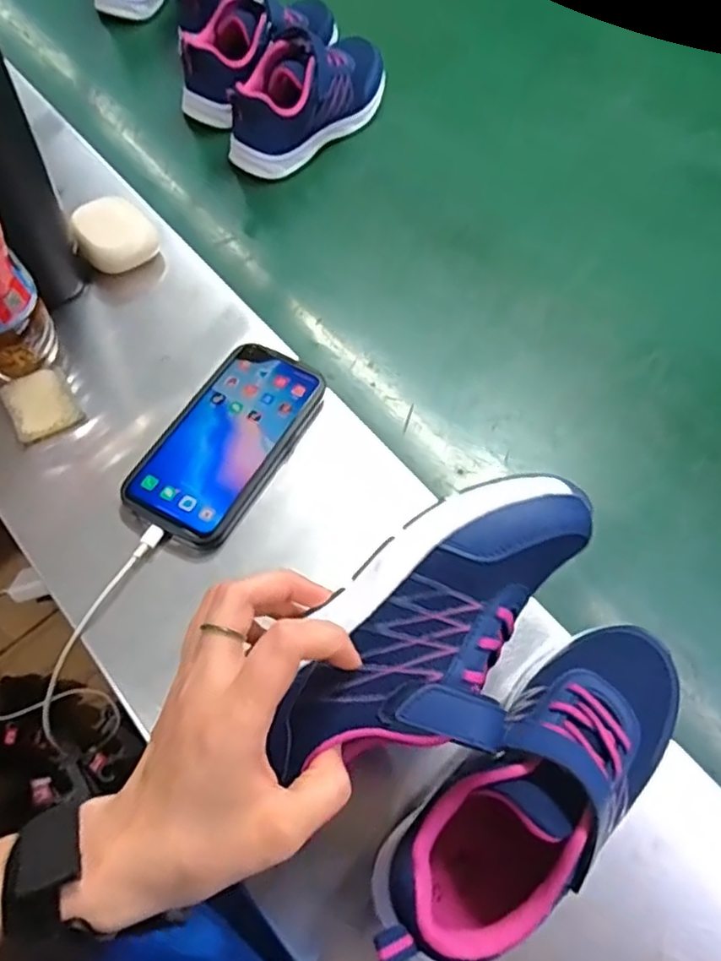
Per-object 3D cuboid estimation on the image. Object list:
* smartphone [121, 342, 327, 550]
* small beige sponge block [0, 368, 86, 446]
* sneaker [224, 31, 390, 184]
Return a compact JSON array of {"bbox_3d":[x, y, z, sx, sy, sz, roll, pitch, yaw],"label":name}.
[{"bbox_3d":[-0.095,-0.031,0.471,0.081,0.018,0.159,26,64,9],"label":"smartphone"},{"bbox_3d":[-0.235,-0.055,0.479,0.046,0.010,0.057,-30,71,-17],"label":"small beige sponge block"},{"bbox_3d":[-0.053,-0.390,0.653,0.075,0.084,0.198,42,70,18],"label":"sneaker"}]

